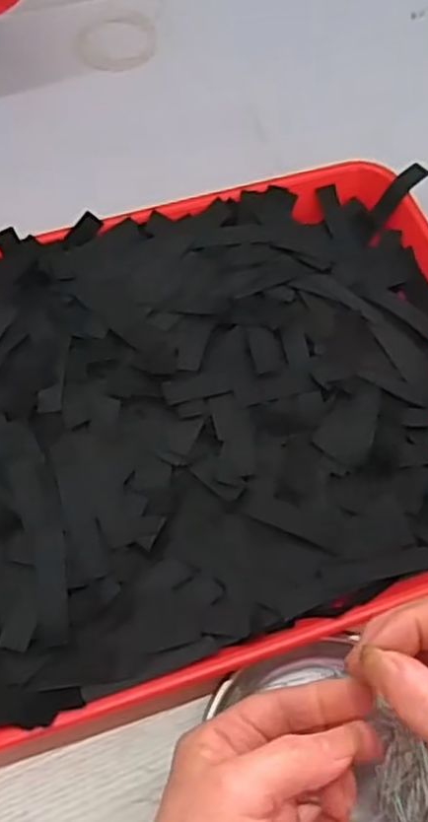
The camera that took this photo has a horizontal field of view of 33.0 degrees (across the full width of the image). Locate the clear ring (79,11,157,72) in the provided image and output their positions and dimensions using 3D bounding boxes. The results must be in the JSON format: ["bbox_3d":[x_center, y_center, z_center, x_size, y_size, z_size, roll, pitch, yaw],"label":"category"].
[{"bbox_3d":[-0.085,-0.326,0.634,0.066,0.006,0.072,1,63,-1],"label":"clear ring"}]

